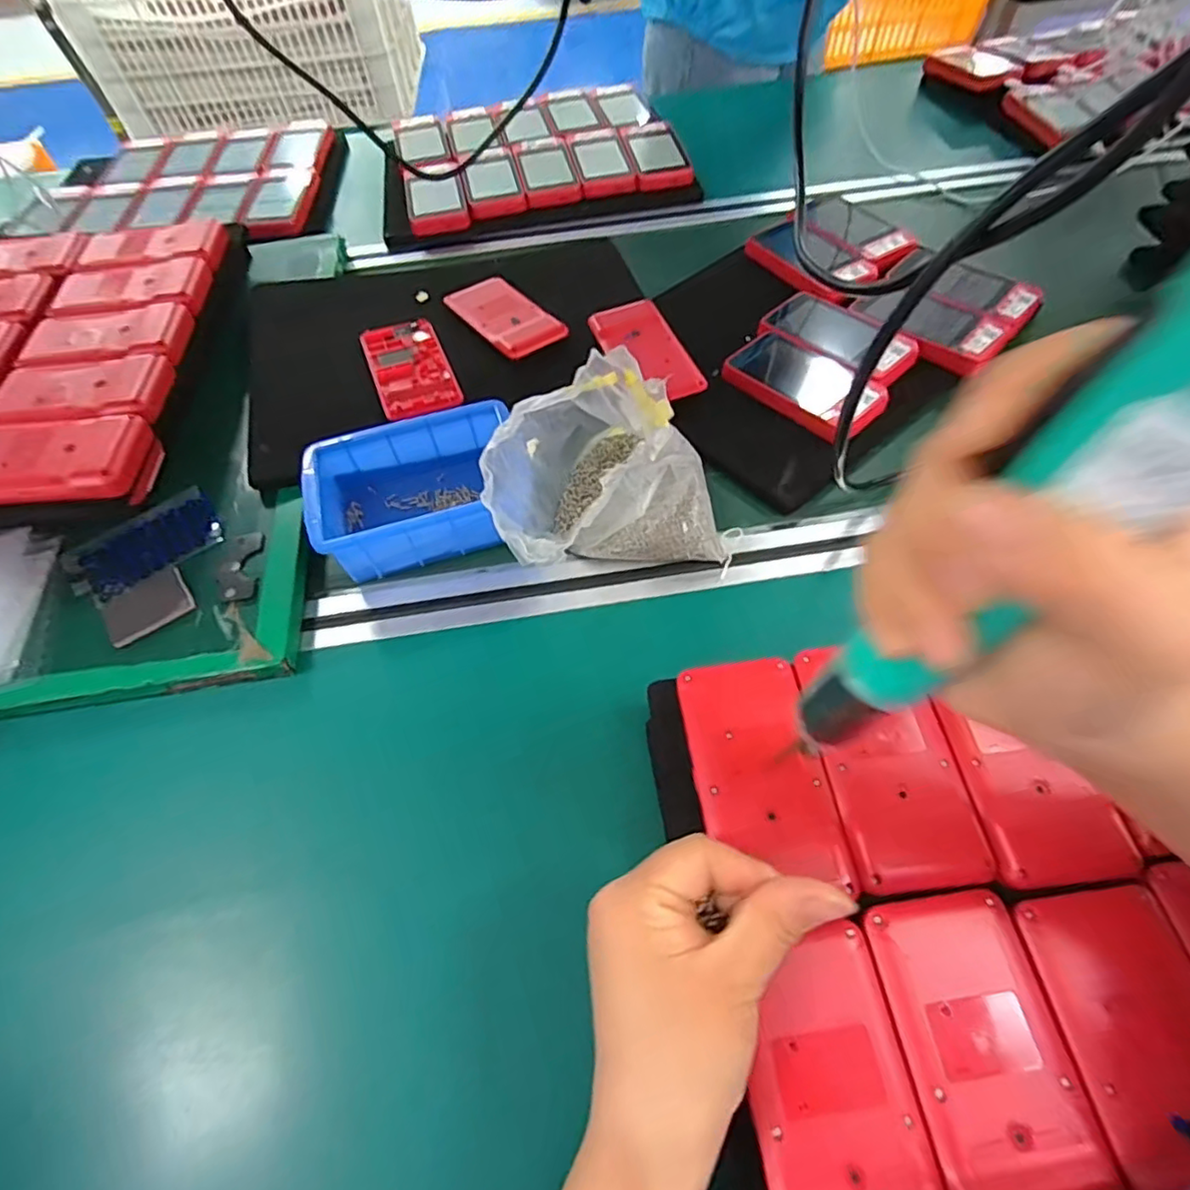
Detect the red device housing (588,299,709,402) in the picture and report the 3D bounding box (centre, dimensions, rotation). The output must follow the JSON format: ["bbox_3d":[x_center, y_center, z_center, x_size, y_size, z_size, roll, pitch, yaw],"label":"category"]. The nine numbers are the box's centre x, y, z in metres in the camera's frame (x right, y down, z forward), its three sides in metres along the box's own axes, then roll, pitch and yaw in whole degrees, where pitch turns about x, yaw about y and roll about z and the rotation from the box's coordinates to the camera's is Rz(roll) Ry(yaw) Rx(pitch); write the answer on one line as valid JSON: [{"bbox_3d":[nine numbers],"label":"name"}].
[{"bbox_3d":[0.045,-0.202,0.504,0.059,0.009,0.118,-21,62,-9],"label":"red device housing"}]

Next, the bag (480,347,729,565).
[{"bbox_3d":[0.004,-0.086,0.386,0.152,0.117,0.121,-20,60,-11],"label":"bag"}]

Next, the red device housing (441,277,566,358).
[{"bbox_3d":[-0.081,-0.248,0.540,0.061,0.007,0.117,-32,59,-18],"label":"red device housing"}]

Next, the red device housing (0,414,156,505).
[{"bbox_3d":[-0.373,-0.090,0.411,0.125,0.014,0.070,-4,59,0],"label":"red device housing"}]

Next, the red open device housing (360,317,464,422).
[{"bbox_3d":[-0.153,-0.188,0.506,0.062,0.011,0.121,-20,60,-11],"label":"red open device housing"}]

